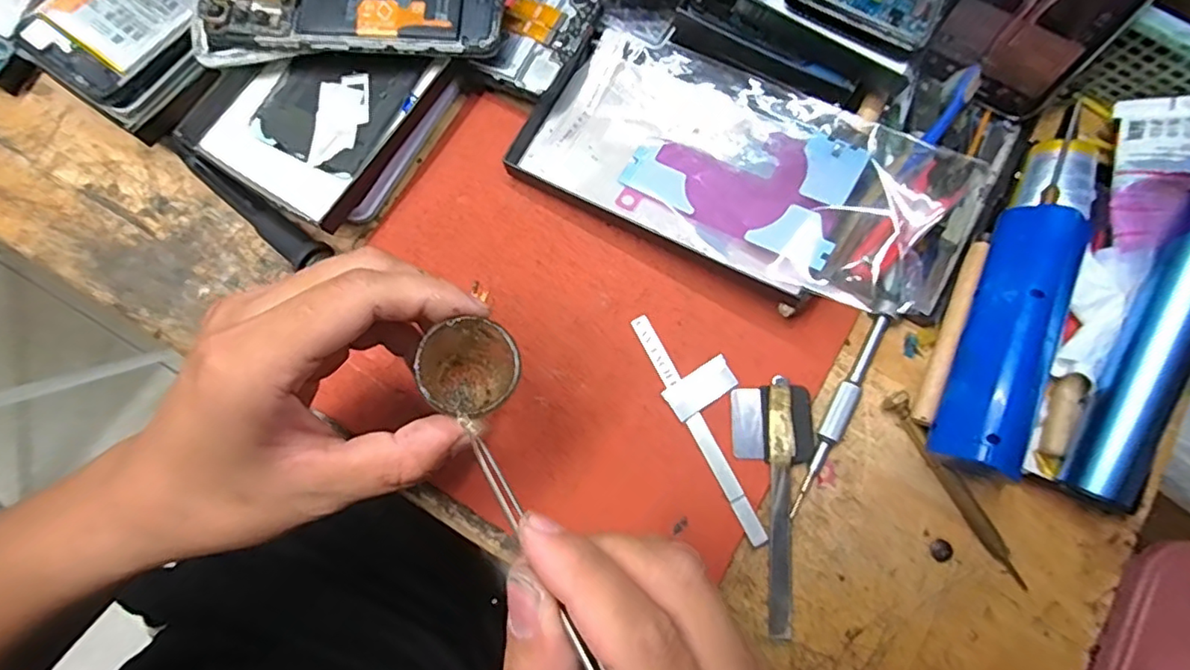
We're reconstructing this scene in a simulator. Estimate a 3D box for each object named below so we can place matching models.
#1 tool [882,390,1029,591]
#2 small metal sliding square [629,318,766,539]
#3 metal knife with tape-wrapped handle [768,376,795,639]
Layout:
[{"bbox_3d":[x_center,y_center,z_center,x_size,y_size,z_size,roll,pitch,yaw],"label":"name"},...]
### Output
[{"bbox_3d":[0.182,0.077,0.298,0.010,0.011,0.107,-30,80,-5],"label":"tool"},{"bbox_3d":[0.062,0.042,0.304,0.036,0.004,0.126,-25,79,-4],"label":"small metal sliding square"},{"bbox_3d":[0.093,0.085,0.296,0.012,0.016,0.124,2,78,1],"label":"metal knife with tape-wrapped handle"}]

